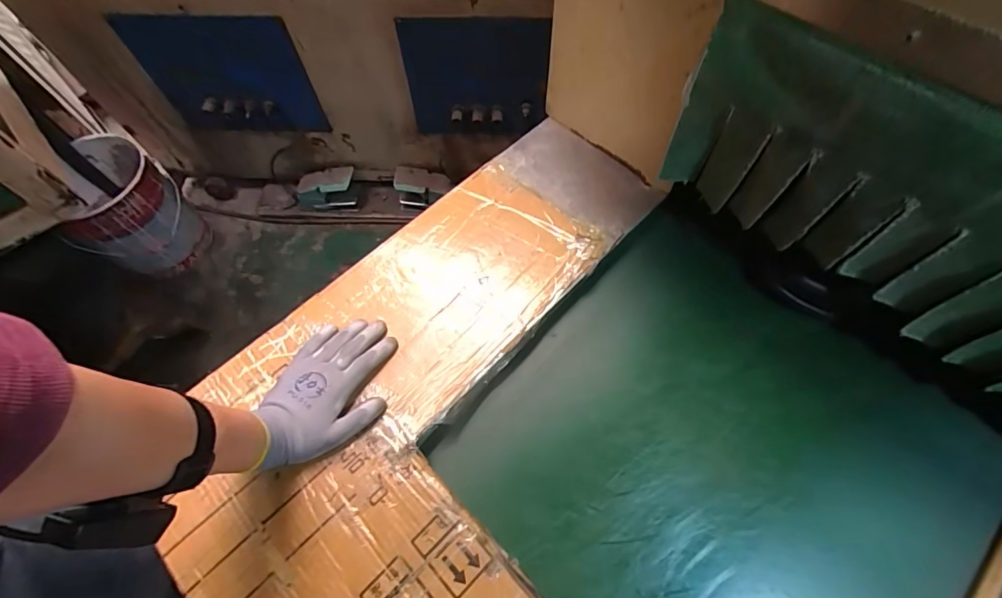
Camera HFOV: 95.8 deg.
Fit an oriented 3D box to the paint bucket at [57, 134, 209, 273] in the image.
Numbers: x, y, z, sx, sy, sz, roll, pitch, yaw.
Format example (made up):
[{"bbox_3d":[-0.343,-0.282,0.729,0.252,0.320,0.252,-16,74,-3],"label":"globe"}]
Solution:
[{"bbox_3d":[-1.096,-0.262,1.327,0.273,0.269,0.335,-41,69,-18],"label":"paint bucket"}]

